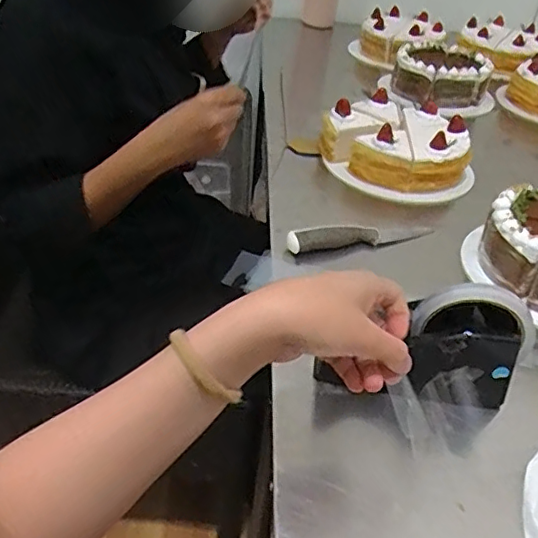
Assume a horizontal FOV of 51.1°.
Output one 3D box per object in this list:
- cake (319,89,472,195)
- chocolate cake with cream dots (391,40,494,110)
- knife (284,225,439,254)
[{"bbox_3d":[0.185,-0.179,0.781,0.168,0.071,0.177,4,39,-3],"label":"cake"},{"bbox_3d":[0.312,-0.353,1.016,0.164,0.066,0.152,18,40,15],"label":"chocolate cake with cream dots"},{"bbox_3d":[0.107,-0.039,0.634,0.180,0.027,0.023,-6,40,-15],"label":"knife"}]

